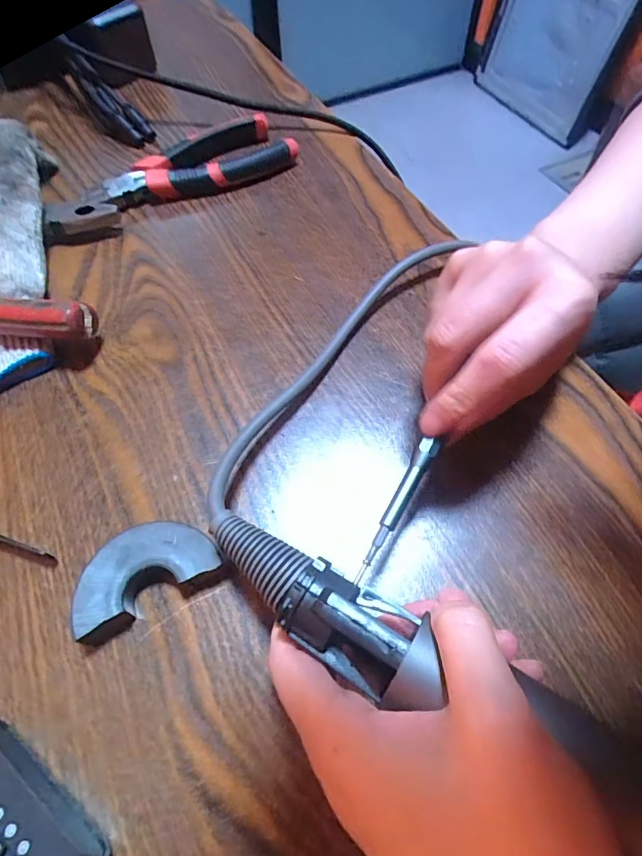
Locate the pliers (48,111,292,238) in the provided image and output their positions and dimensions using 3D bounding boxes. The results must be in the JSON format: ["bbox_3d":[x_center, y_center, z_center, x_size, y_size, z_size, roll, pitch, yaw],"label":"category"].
[{"bbox_3d":[-0.107,-0.182,0.338,0.183,0.027,0.055,-26,62,-15],"label":"pliers"}]

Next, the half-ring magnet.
[{"bbox_3d":[-0.076,0.061,0.201,0.059,0.016,0.033,-29,63,-17],"label":"half-ring magnet"}]

